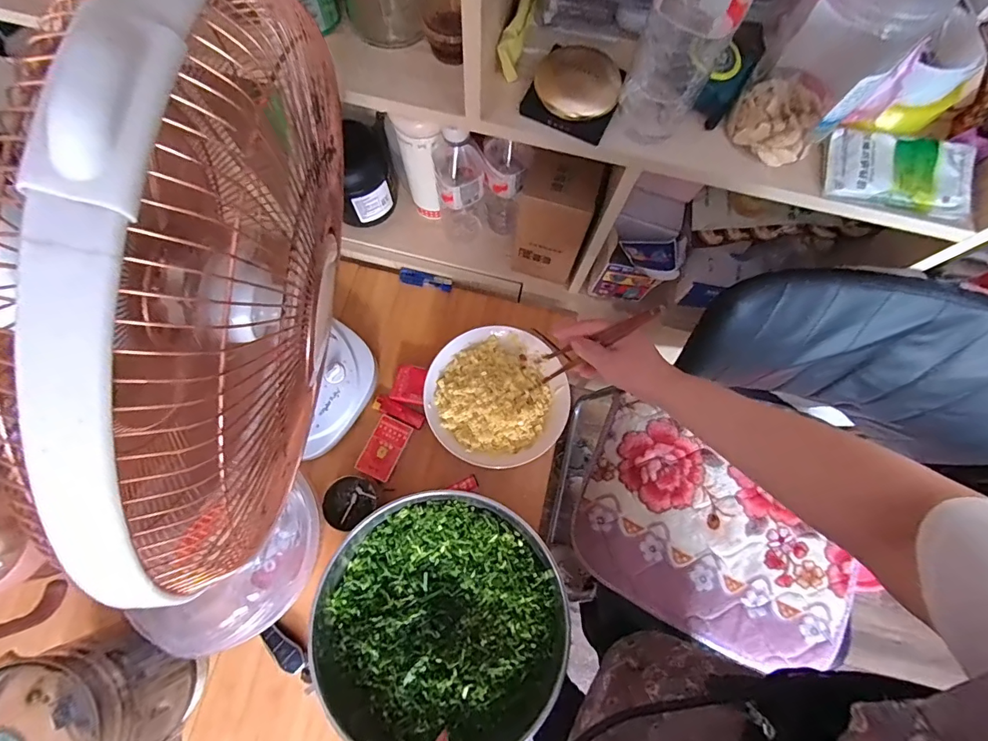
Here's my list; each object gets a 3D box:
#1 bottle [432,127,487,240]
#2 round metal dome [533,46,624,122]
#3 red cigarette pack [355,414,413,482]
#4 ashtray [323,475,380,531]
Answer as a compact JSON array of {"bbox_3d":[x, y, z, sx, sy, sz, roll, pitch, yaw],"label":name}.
[{"bbox_3d":[-0.044,-0.254,0.615,0.065,0.214,0.061,0,76,-2],"label":"bottle"},{"bbox_3d":[0.076,-0.265,0.401,0.075,0.012,0.066,7,76,0],"label":"round metal dome"},{"bbox_3d":[-0.160,0.114,0.643,0.050,0.028,0.085,25,76,4],"label":"red cigarette pack"},{"bbox_3d":[-0.208,0.189,0.631,0.069,0.041,0.066,0,76,-2],"label":"ashtray"}]

